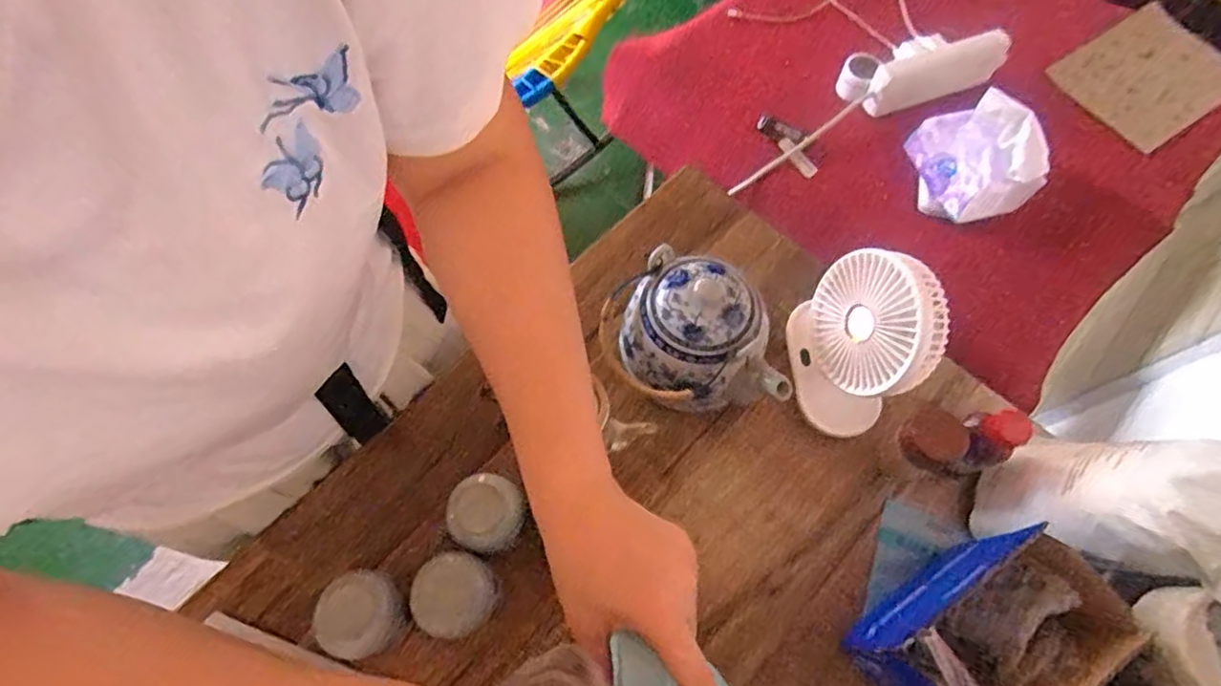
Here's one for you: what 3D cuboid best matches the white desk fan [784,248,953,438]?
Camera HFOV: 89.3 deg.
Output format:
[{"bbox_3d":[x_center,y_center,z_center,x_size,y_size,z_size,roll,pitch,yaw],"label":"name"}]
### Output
[{"bbox_3d":[0.219,0.000,0.548,0.073,0.172,0.130,0,66,-1],"label":"white desk fan"}]

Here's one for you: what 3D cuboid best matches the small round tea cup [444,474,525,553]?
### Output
[{"bbox_3d":[-0.103,0.139,0.508,0.056,0.035,0.058,0,66,-1],"label":"small round tea cup"}]

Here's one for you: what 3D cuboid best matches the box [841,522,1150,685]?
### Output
[{"bbox_3d":[0.268,0.222,0.466,0.154,0.142,0.098,-32,71,-14],"label":"box"}]

